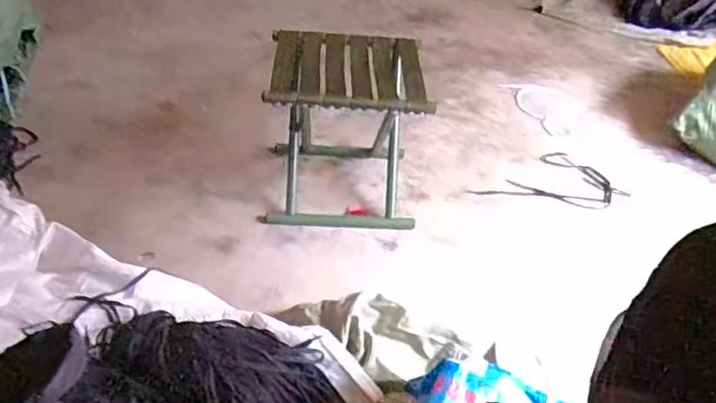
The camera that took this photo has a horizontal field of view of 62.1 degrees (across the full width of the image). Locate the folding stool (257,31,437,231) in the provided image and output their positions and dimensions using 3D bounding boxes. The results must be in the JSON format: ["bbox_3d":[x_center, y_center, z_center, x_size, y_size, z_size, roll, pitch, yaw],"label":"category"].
[{"bbox_3d":[-0.033,-0.143,1.220,0.296,0.307,0.289,0,41,-7],"label":"folding stool"}]

